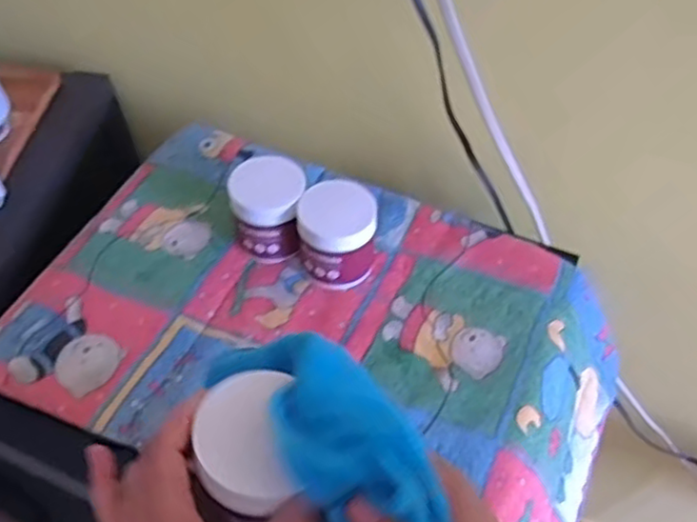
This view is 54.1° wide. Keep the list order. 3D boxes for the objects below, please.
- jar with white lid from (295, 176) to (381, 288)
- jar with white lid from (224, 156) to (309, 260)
[{"bbox_3d":[-0.010,-0.023,0.643,0.071,0.080,0.074,0,52,0],"label":"jar with white lid"},{"bbox_3d":[-0.076,-0.047,0.656,0.069,0.084,0.062,2,52,1],"label":"jar with white lid"}]

